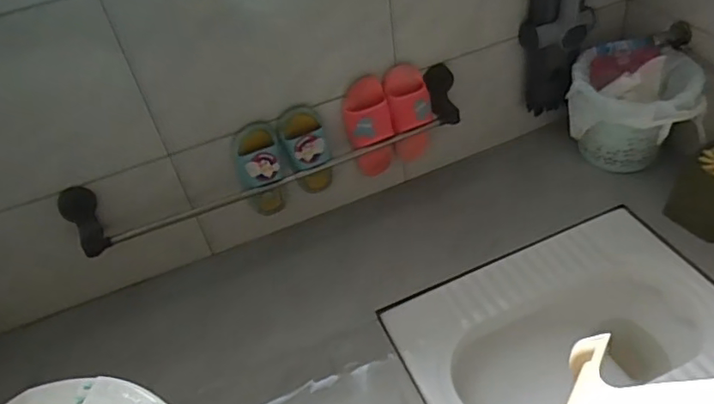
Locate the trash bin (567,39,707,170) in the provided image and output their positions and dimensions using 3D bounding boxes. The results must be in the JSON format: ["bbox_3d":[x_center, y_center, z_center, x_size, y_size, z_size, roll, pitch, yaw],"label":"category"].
[{"bbox_3d":[0.580,-0.186,1.164,0.257,0.214,0.232,10,43,21],"label":"trash bin"}]

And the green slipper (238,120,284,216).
[{"bbox_3d":[-0.185,-0.052,1.090,0.088,0.212,0.078,-16,40,-10],"label":"green slipper"}]

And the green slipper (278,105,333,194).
[{"bbox_3d":[-0.096,-0.088,1.098,0.090,0.203,0.061,-13,40,-6],"label":"green slipper"}]

